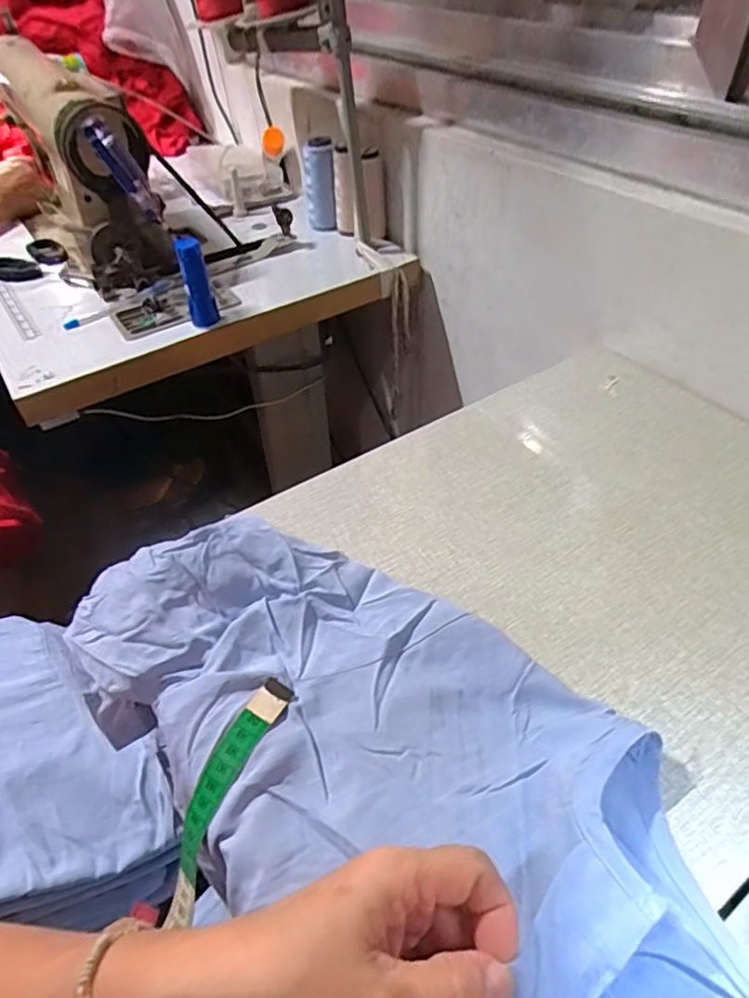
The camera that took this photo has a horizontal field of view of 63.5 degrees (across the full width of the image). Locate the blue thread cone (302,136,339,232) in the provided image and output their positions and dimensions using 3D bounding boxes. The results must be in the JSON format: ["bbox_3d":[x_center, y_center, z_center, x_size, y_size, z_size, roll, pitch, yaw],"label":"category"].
[{"bbox_3d":[-0.078,-0.450,0.874,0.042,0.113,0.042,-8,46,-6],"label":"blue thread cone"}]

